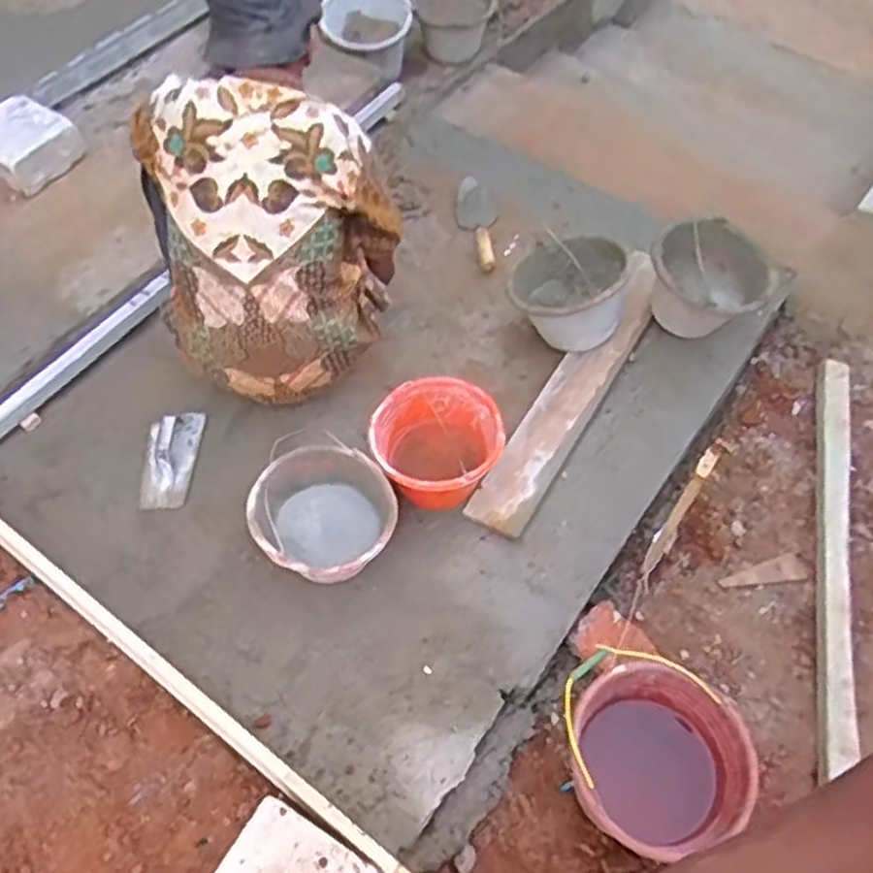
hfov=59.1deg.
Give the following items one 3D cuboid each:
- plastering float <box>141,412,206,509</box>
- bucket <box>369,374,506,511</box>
[{"bbox_3d":[-0.528,0.036,1.527,0.086,0.039,0.219,-2,54,1],"label":"plastering float"},{"bbox_3d":[0.001,0.032,1.454,0.232,0.165,0.223,-1,54,1],"label":"bucket"}]

